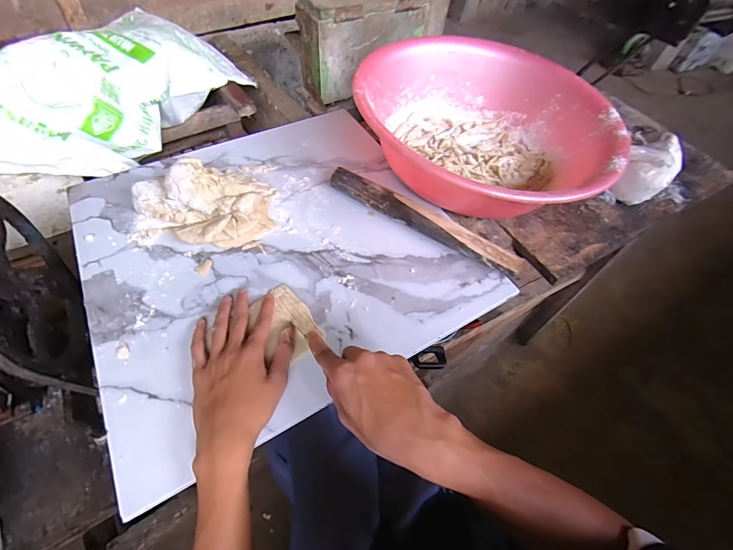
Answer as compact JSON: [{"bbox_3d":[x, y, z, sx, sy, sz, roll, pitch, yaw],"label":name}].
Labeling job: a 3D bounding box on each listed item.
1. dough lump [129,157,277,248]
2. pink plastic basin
[{"bbox_3d":[-0.232,-0.099,0.481,0.196,0.071,0.115,-10,55,-12],"label":"dough lump"},{"bbox_3d":[0.192,-0.228,0.563,0.395,0.127,0.390,2,54,-3],"label":"pink plastic basin"}]

